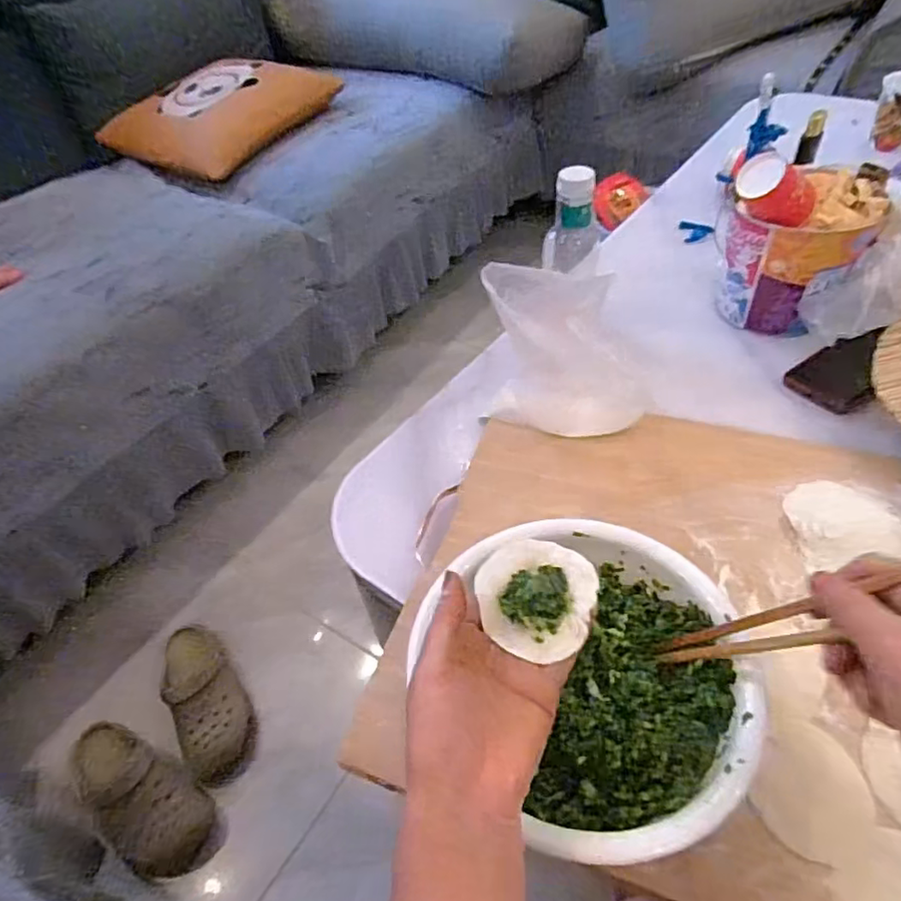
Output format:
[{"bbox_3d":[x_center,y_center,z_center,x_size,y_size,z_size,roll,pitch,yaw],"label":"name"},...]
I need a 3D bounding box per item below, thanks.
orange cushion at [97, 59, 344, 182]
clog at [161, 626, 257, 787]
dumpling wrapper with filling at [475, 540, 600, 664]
[{"bbox_3d":[-0.581,-0.848,1.475,0.399,0.150,0.471,23,53,26],"label":"orange cushion"},{"bbox_3d":[-0.385,0.383,0.953,0.105,0.084,0.261,-28,50,-19],"label":"clog"},{"bbox_3d":[0.051,0.086,0.360,0.068,0.020,0.065,-4,46,4],"label":"dumpling wrapper with filling"}]

